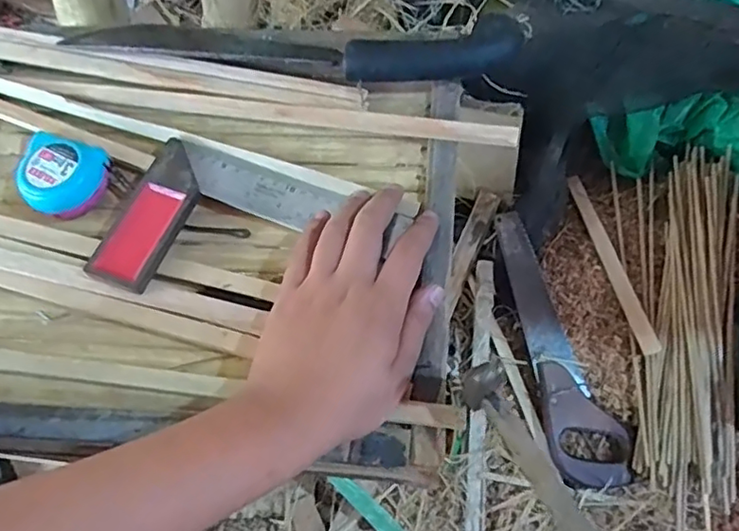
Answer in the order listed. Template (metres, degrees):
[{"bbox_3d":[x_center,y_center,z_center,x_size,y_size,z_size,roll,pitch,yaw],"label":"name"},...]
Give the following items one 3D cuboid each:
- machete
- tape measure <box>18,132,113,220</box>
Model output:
[{"bbox_3d":[-0.064,-0.175,0.466,0.352,0.026,0.062,3,67,3],"label":"machete"},{"bbox_3d":[-0.223,-0.063,0.434,0.057,0.027,0.057,20,67,9],"label":"tape measure"}]

